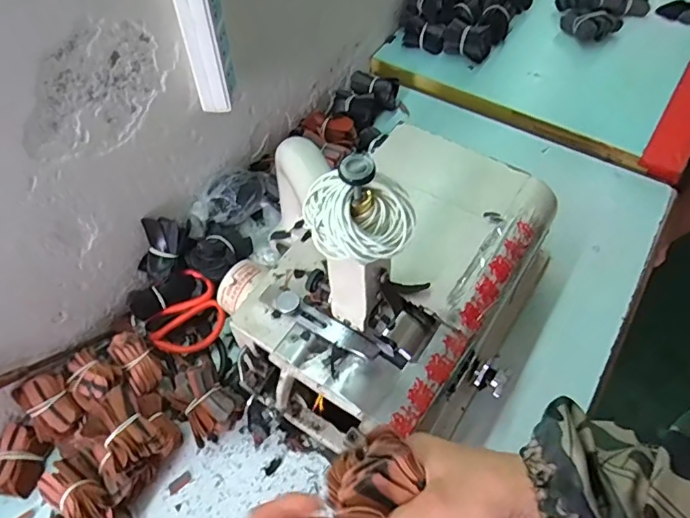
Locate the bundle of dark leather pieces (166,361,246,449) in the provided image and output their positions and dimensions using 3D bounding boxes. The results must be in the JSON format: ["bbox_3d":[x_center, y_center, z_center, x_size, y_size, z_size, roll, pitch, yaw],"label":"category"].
[{"bbox_3d":[-0.158,0.163,0.591,0.064,0.045,0.081,-32,62,-17],"label":"bundle of dark leather pieces"}]

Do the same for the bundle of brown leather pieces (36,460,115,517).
[{"bbox_3d":[-0.274,0.244,0.535,0.087,0.044,0.048,39,66,23],"label":"bundle of brown leather pieces"}]

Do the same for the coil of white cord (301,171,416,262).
[{"bbox_3d":[0.008,-0.035,0.350,0.080,0.039,0.067,22,61,15],"label":"coil of white cord"}]

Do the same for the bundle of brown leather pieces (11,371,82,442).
[{"bbox_3d":[-0.329,0.163,0.573,0.045,0.027,0.069,-32,92,-39],"label":"bundle of brown leather pieces"}]

